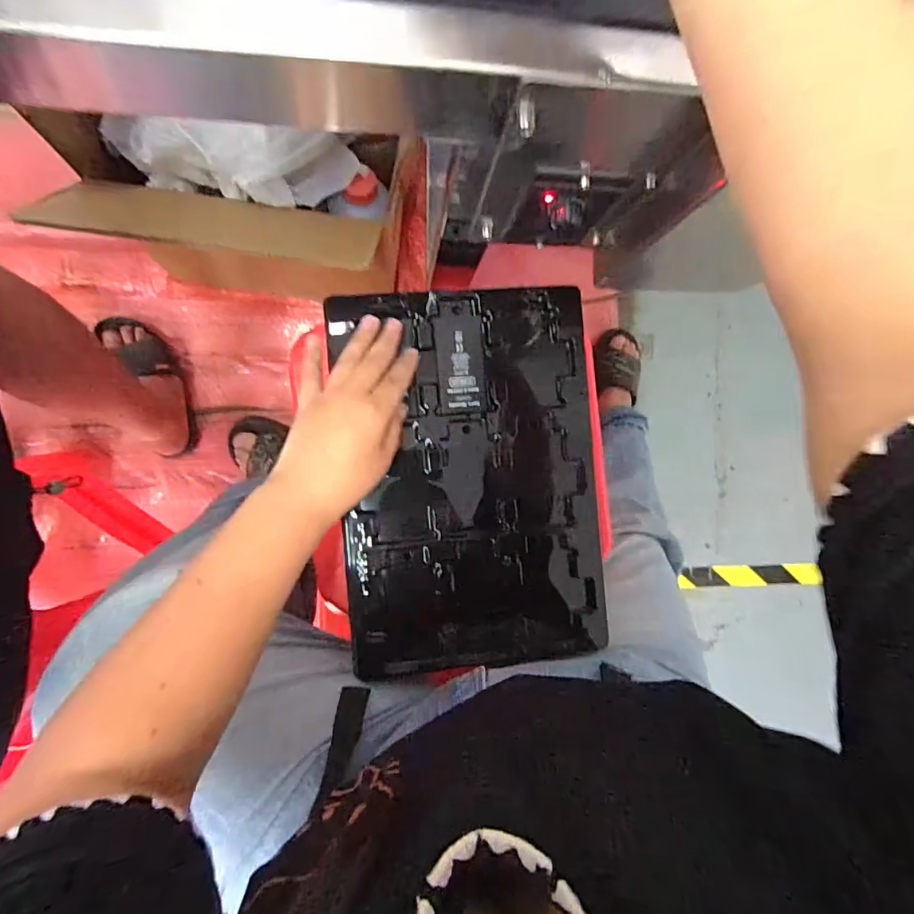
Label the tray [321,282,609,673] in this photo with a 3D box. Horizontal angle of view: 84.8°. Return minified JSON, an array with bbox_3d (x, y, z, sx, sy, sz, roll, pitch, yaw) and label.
[{"bbox_3d":[0.014,0.017,0.443,0.227,0.022,0.325,-5,91,-7],"label":"tray"}]

